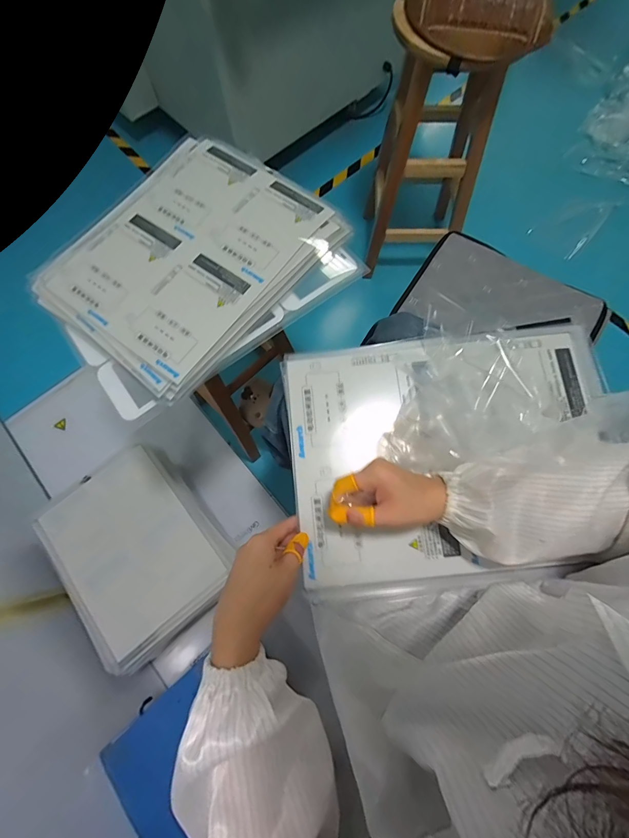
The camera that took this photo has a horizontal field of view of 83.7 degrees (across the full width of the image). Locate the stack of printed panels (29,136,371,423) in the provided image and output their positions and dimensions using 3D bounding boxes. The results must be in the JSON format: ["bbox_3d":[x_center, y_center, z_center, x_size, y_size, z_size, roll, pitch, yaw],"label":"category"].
[{"bbox_3d":[-0.184,-0.243,0.538,0.422,0.030,0.348,-38,75,-10],"label":"stack of printed panels"}]

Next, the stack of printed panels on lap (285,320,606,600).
[{"bbox_3d":[0.165,0.035,0.423,0.379,0.030,0.299,-6,72,0],"label":"stack of printed panels on lap"}]

